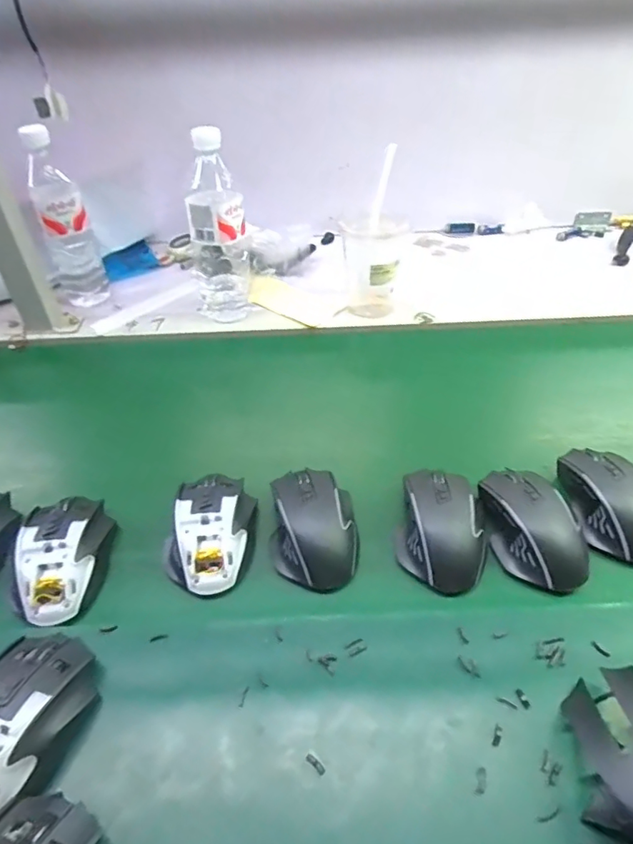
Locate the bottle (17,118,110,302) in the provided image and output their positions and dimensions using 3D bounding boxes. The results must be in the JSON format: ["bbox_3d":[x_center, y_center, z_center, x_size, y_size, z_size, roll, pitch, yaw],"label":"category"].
[{"bbox_3d":[-0.330,-0.253,0.702,0.069,0.219,0.076,-20,47,-18],"label":"bottle"}]

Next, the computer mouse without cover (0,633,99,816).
[{"bbox_3d":[-0.188,0.192,0.343,0.067,0.043,0.115,7,44,10],"label":"computer mouse without cover"}]

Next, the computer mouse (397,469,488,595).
[{"bbox_3d":[0.108,0.085,0.456,0.068,0.034,0.111,5,44,8],"label":"computer mouse"}]

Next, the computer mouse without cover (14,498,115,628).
[{"bbox_3d":[-0.206,0.104,0.445,0.064,0.034,0.114,-7,44,-5],"label":"computer mouse without cover"}]

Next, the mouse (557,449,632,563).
[{"bbox_3d":[0.257,0.069,0.472,0.062,0.035,0.106,-5,43,-4],"label":"mouse"}]

